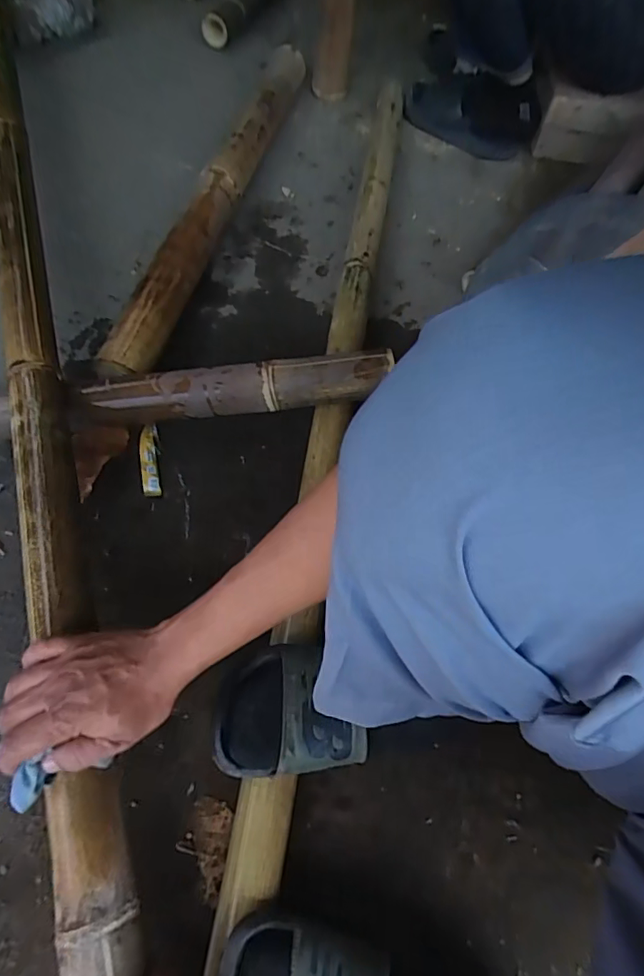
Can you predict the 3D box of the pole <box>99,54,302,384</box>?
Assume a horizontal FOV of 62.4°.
[{"bbox_3d":[-0.180,-0.615,1.033,0.068,0.052,1.201,13,59,4],"label":"pole"}]

